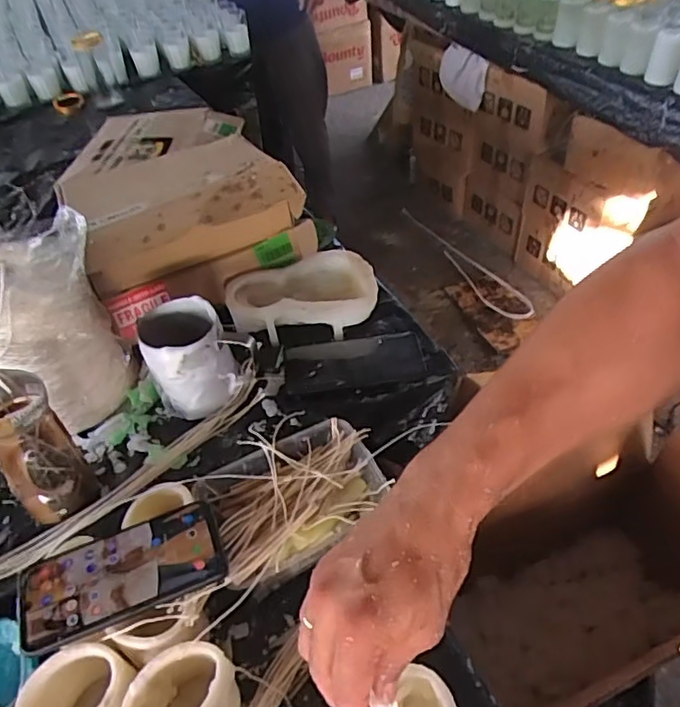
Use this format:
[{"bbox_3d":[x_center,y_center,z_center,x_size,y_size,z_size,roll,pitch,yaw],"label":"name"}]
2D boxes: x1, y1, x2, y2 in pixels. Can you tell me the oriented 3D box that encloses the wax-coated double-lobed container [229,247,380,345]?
[{"bbox_3d":[-0.049,-0.074,0.720,0.181,0.048,0.108,-9,45,-4],"label":"wax-coated double-lobed container"}]

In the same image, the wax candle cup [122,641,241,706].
[{"bbox_3d":[-0.114,0.268,0.435,0.066,0.081,0.068,-3,45,2],"label":"wax candle cup"}]

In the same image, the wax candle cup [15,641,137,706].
[{"bbox_3d":[-0.193,0.265,0.434,0.070,0.078,0.070,-3,45,2],"label":"wax candle cup"}]

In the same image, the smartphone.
[{"bbox_3d":[-0.175,0.175,0.459,0.155,0.006,0.075,-18,49,-13],"label":"smartphone"}]

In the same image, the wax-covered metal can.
[{"bbox_3d":[-0.160,0.000,0.609,0.081,0.104,0.086,-3,45,2],"label":"wax-covered metal can"}]

